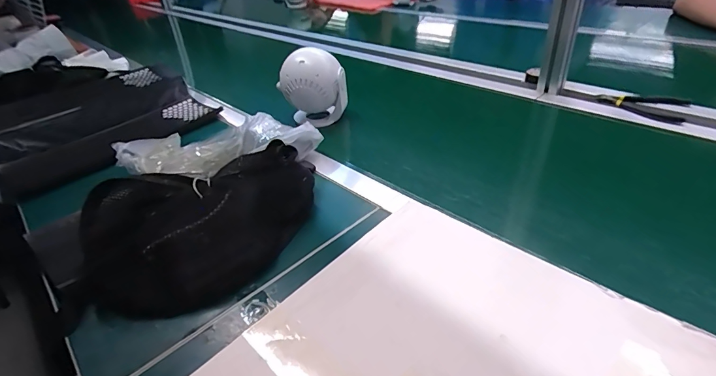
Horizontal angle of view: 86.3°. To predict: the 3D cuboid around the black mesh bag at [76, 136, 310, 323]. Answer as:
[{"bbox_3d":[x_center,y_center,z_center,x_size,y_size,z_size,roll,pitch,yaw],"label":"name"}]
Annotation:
[{"bbox_3d":[-0.161,0.031,0.434,0.281,0.088,0.158,-27,41,-28],"label":"black mesh bag"}]

